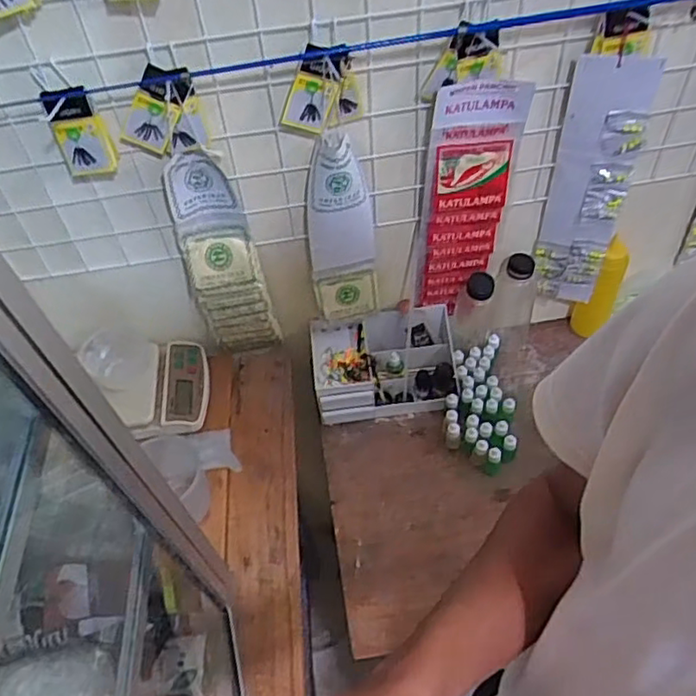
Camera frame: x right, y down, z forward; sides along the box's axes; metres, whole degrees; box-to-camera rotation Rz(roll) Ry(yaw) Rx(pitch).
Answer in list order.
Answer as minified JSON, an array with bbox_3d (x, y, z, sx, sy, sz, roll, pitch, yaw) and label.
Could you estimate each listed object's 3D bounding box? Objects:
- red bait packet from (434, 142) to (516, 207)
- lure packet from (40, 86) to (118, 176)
[{"bbox_3d":[0.164,-0.224,0.838,0.099,0.091,0.016,-9,51,-3],"label":"red bait packet"},{"bbox_3d":[-0.301,-0.240,0.721,0.056,0.098,0.022,-1,48,4],"label":"lure packet"}]

